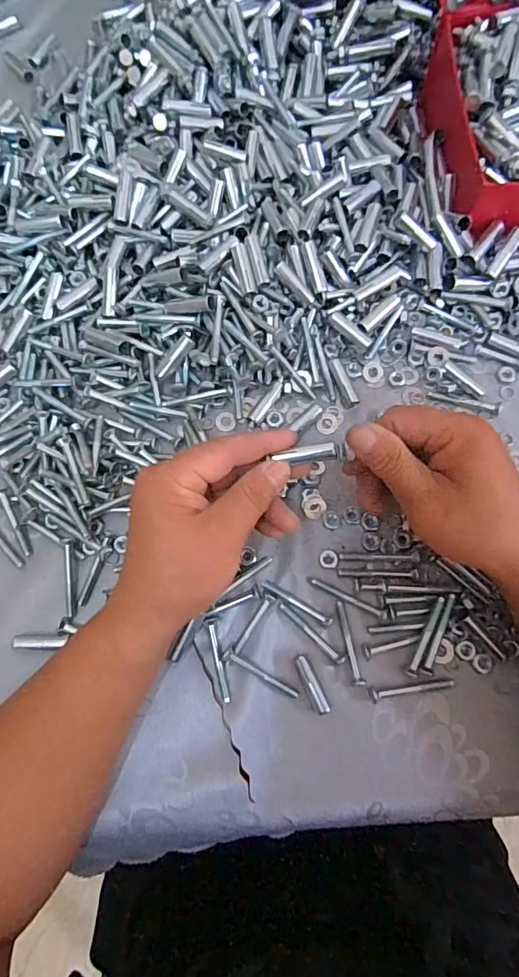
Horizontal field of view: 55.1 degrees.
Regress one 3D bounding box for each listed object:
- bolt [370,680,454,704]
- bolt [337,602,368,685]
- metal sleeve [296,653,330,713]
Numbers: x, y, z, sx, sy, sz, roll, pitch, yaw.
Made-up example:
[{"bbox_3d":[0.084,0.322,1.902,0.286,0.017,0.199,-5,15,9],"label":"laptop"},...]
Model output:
[{"bbox_3d":[0.102,0.133,0.331,0.057,0.006,0.010,-8,74,0],"label":"bolt"},{"bbox_3d":[0.061,0.106,0.340,0.008,0.006,0.056,-14,74,-2],"label":"bolt"},{"bbox_3d":[0.036,0.131,0.333,0.009,0.010,0.039,-24,75,-5],"label":"metal sleeve"}]

